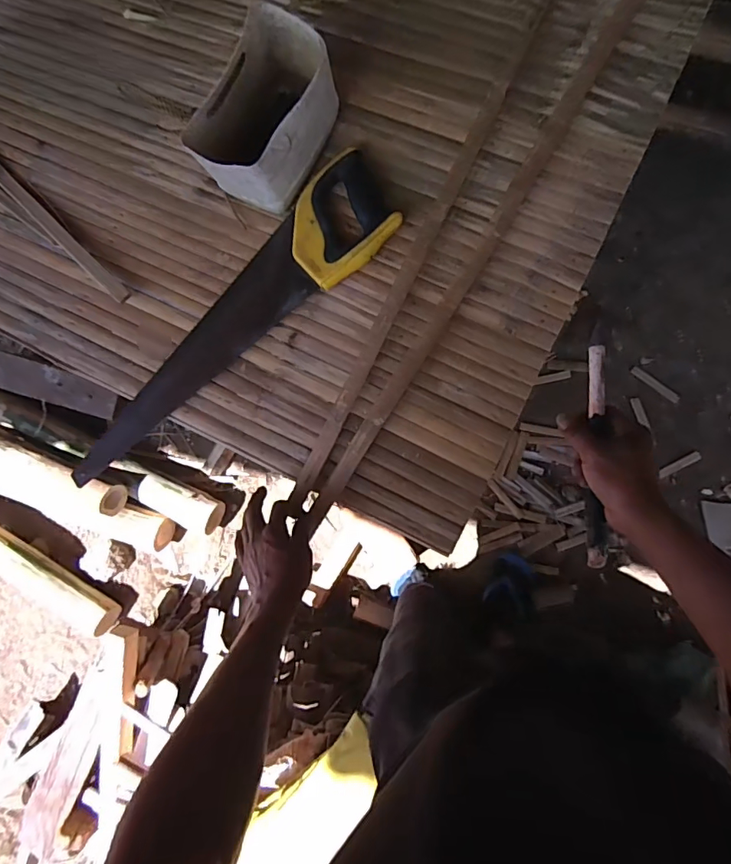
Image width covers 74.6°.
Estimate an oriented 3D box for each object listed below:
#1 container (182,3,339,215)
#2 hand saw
[{"bbox_3d":[-0.119,-0.408,0.638,0.117,0.122,0.199,28,86,14],"label":"container"},{"bbox_3d":[-0.198,-0.149,0.656,0.568,0.034,0.135,-39,75,2],"label":"hand saw"}]

